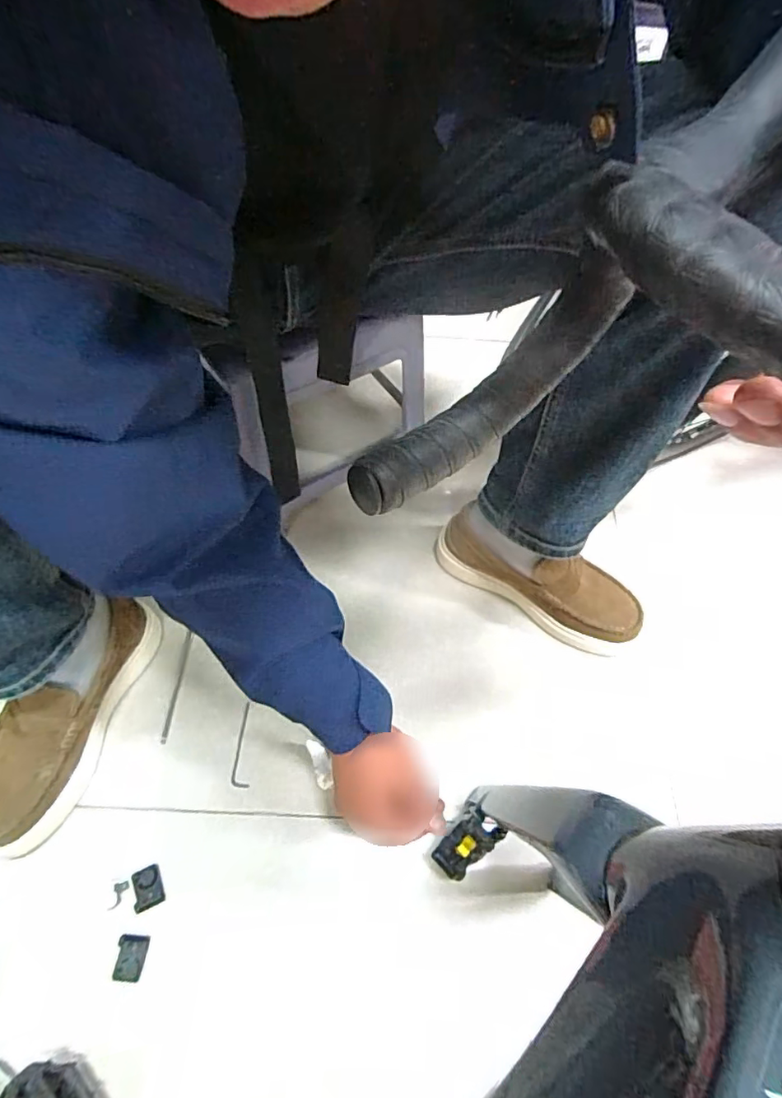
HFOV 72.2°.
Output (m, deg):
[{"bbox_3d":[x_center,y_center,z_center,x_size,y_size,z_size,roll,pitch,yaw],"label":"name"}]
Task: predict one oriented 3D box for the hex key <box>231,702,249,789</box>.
[{"bbox_3d":[-0.171,0.223,0.610,0.018,0.006,0.091,-4,61,-6],"label":"hex key"}]

